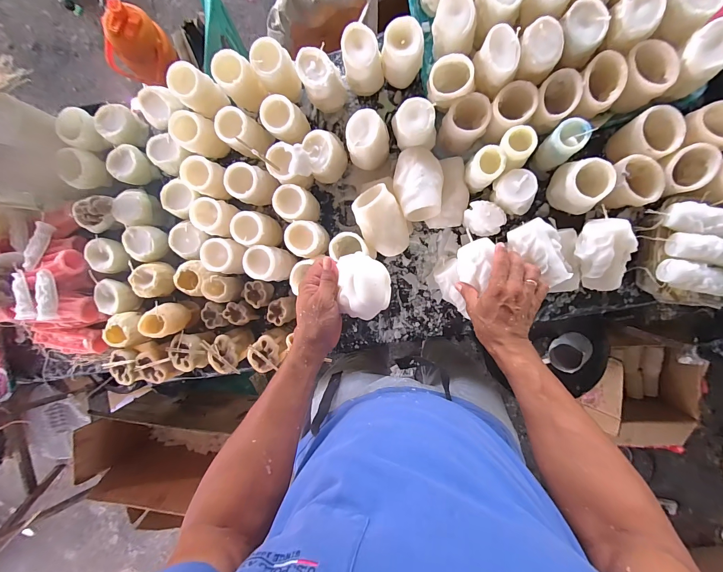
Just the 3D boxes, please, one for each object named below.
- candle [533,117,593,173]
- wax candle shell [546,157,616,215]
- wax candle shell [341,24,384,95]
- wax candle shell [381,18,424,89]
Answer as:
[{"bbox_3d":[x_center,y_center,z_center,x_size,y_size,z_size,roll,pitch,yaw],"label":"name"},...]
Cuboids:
[{"bbox_3d":[0.324,-0.229,0.529,0.047,0.098,0.050,1,96,7],"label":"candle"},{"bbox_3d":[0.349,-0.159,0.528,0.077,0.093,0.072,21,98,5],"label":"wax candle shell"},{"bbox_3d":[-0.001,-0.377,0.545,0.067,0.087,0.073,-18,93,8],"label":"wax candle shell"},{"bbox_3d":[0.067,-0.381,0.531,0.067,0.080,0.066,5,96,7],"label":"wax candle shell"}]

